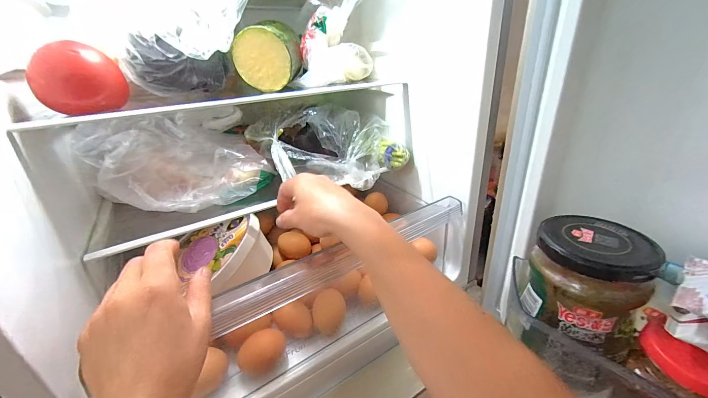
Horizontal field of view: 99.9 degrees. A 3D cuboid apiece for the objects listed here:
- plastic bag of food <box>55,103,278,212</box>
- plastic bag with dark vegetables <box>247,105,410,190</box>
[{"bbox_3d":[-0.240,-0.054,0.409,0.211,0.102,0.145,-22,31,-33],"label":"plastic bag of food"},{"bbox_3d":[-0.032,-0.082,0.458,0.228,0.101,0.117,-13,27,-18],"label":"plastic bag with dark vegetables"}]

